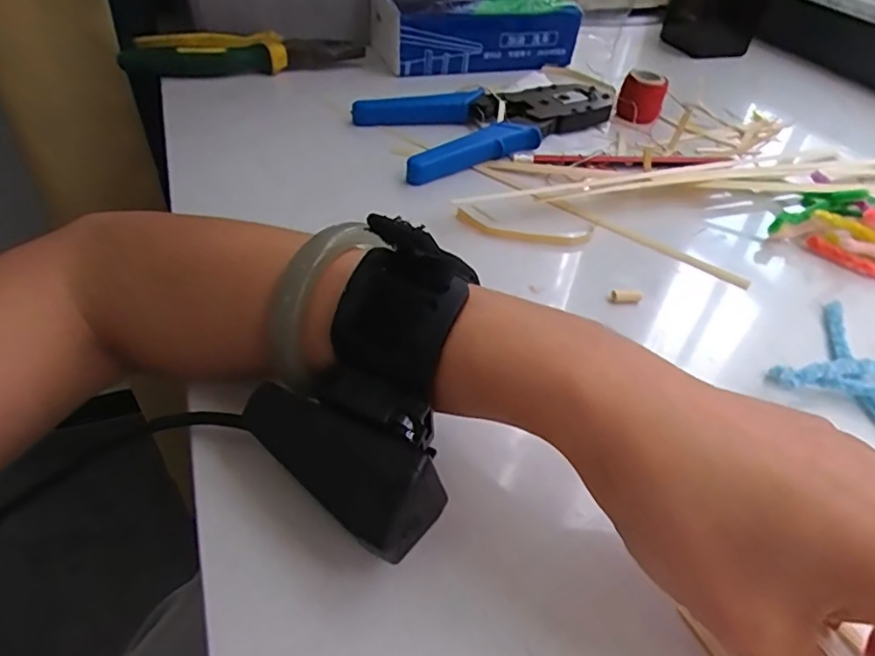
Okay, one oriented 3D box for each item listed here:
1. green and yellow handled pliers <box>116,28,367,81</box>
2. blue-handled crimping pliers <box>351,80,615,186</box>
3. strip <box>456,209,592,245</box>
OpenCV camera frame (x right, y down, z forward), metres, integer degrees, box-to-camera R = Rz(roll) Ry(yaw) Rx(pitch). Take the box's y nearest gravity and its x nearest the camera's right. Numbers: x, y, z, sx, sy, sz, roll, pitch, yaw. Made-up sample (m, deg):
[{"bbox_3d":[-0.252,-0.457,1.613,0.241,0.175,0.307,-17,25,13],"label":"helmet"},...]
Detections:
[{"bbox_3d":[-0.161,-0.232,0.499,0.191,0.033,0.038,-10,45,-15],"label":"green and yellow handled pliers"},{"bbox_3d":[0.047,-0.159,0.440,0.196,0.019,0.098,-18,47,-22],"label":"blue-handled crimping pliers"},{"bbox_3d":[0.050,-0.058,0.345,0.080,0.007,0.014,9,42,5],"label":"strip"}]

